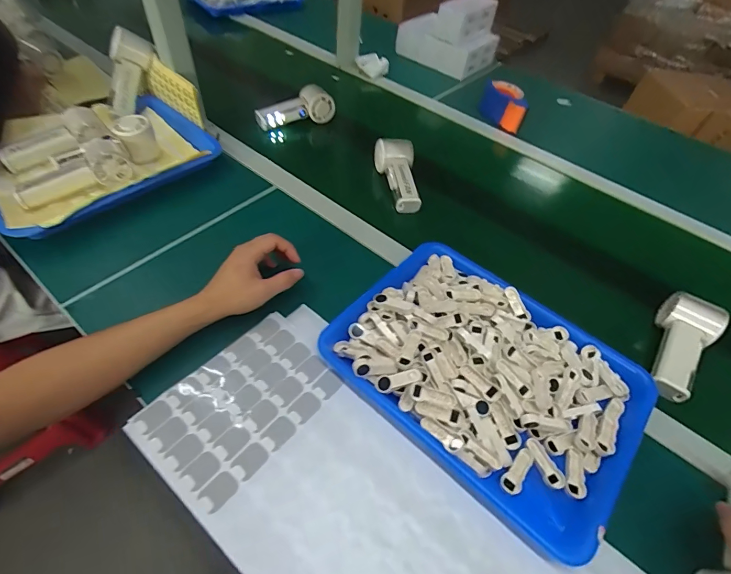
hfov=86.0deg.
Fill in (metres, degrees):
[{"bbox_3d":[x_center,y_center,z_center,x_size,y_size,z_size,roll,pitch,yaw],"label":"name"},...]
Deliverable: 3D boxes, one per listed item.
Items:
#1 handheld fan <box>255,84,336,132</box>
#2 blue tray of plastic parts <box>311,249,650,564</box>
[{"bbox_3d":[-0.142,-0.357,0.792,0.156,0.064,0.043,-18,52,-5],"label":"handheld fan"},{"bbox_3d":[0.142,0.094,0.464,0.335,0.042,0.251,39,56,22],"label":"blue tray of plastic parts"}]

